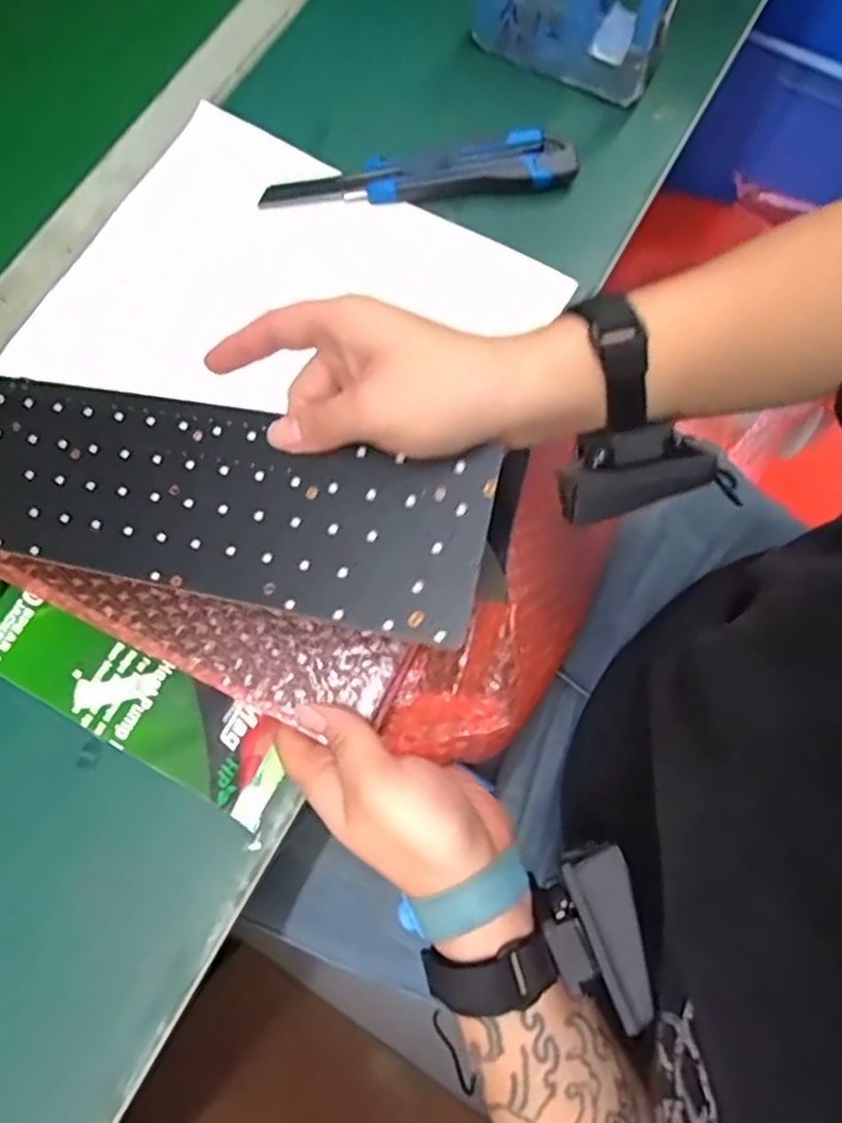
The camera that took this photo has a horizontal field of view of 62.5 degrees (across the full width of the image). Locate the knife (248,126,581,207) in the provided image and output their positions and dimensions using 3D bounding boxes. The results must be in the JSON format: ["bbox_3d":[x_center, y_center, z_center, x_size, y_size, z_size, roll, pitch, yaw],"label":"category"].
[{"bbox_3d":[-0.002,-0.263,0.467,0.206,0.018,0.036,-4,74,-1],"label":"knife"}]

